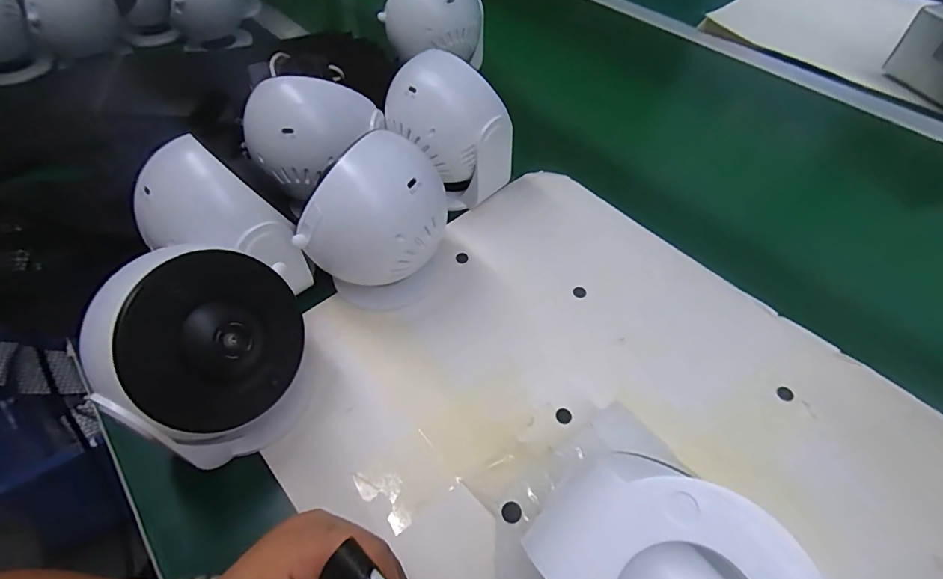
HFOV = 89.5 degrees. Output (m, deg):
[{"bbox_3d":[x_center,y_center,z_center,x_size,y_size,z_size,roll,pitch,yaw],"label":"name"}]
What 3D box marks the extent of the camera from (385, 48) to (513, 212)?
[{"bbox_3d":[-0.023,-0.131,0.411,0.085,0.123,0.090,-30,56,-22],"label":"camera"}]

